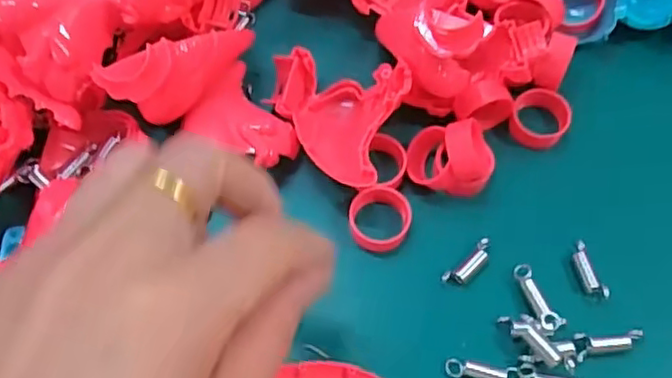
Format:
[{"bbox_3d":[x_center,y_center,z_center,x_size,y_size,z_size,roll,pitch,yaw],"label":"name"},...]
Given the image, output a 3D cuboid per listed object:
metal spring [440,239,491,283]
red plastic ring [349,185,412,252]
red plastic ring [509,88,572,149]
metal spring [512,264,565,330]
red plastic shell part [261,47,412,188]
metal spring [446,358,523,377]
[{"bbox_3d":[0.055,0.031,0.269,0.025,0.006,0.009,-37,69,-16],"label":"metal spring"},{"bbox_3d":[0.019,0.013,0.274,0.025,0.015,0.026,0,64,0],"label":"red plastic ring"},{"bbox_3d":[0.092,-0.032,0.296,0.026,0.011,0.024,0,64,0],"label":"red plastic ring"},{"bbox_3d":[0.079,0.043,0.259,0.009,0.006,0.028,-25,66,-11],"label":"metal spring"},{"bbox_3d":[-0.004,-0.031,0.280,0.059,0.028,0.055,0,64,0],"label":"red plastic shell part"},{"bbox_3d":[0.057,0.070,0.248,0.028,0.005,0.007,7,64,4],"label":"metal spring"}]

